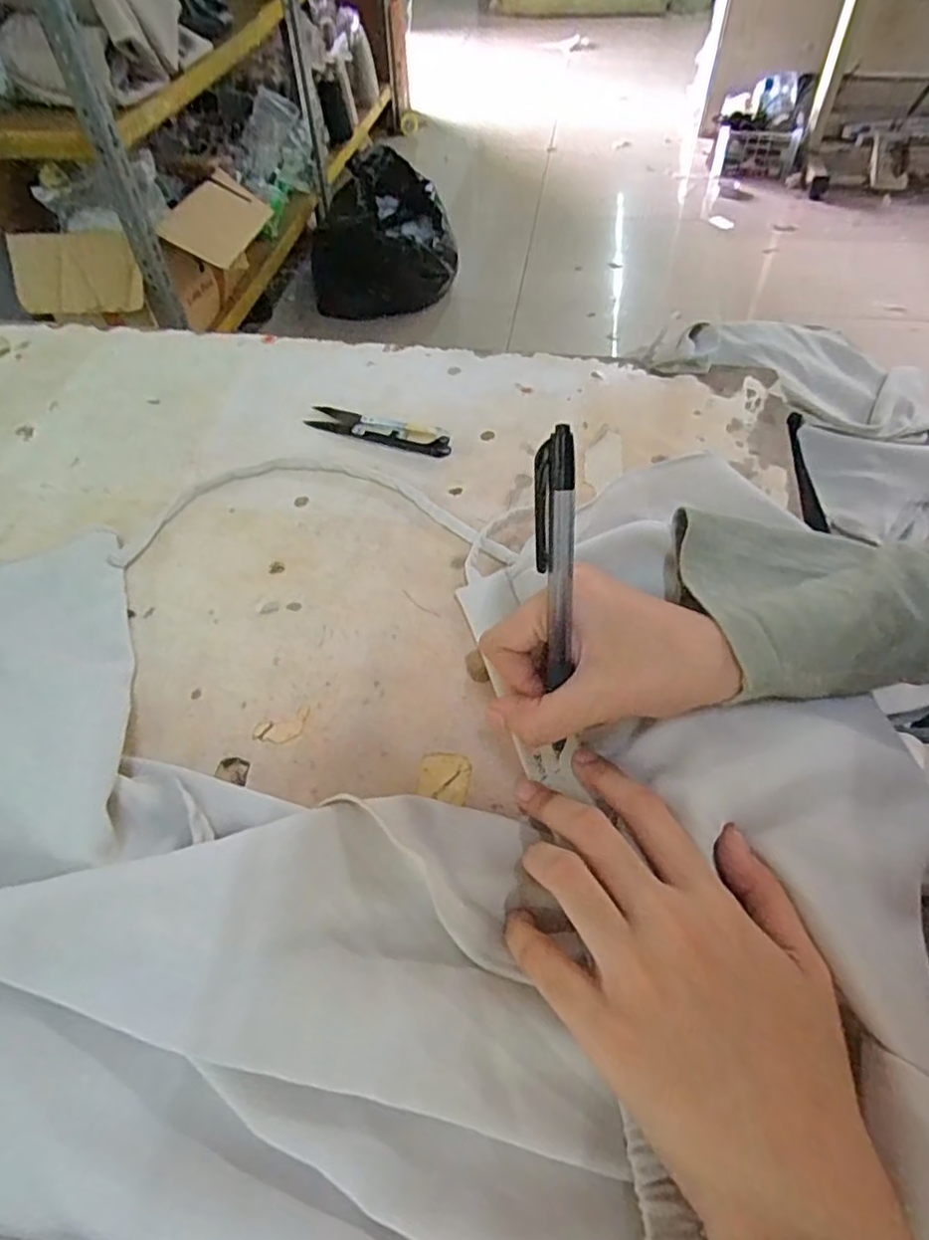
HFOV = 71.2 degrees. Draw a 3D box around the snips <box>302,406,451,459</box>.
[{"bbox_3d":[-0.056,-0.127,0.429,0.101,0.008,0.024,17,56,13],"label":"snips"}]

